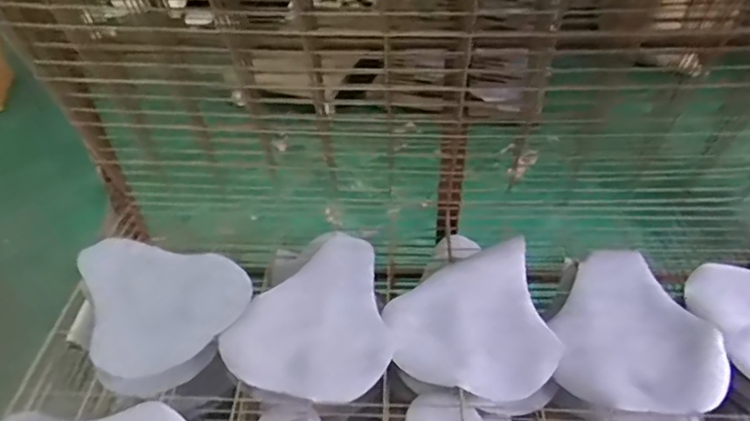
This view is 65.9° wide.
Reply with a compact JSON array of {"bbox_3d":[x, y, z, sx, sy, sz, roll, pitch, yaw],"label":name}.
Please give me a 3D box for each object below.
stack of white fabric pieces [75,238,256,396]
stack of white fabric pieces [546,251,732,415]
[{"bbox_3d":[-0.316,0.135,0.888,0.240,0.064,0.281,-17,42,-16],"label":"stack of white fabric pieces"},{"bbox_3d":[0.370,0.159,0.832,0.219,0.021,0.255,4,41,8],"label":"stack of white fabric pieces"}]

